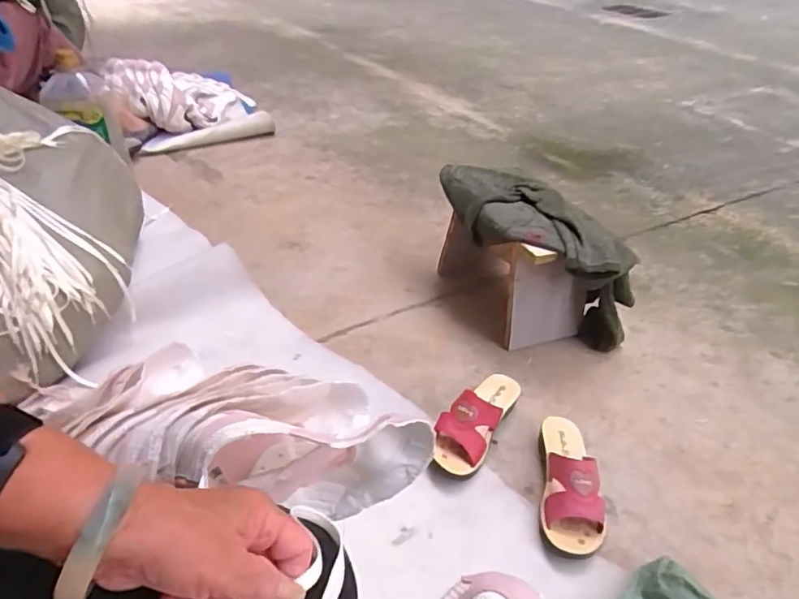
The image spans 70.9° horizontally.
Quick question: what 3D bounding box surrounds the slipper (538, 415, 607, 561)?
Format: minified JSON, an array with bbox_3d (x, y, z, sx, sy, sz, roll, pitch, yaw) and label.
[{"bbox_3d":[0.249,0.257,0.815,0.079,0.083,0.214,8,39,8],"label":"slipper"}]

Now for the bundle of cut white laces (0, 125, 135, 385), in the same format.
[{"bbox_3d":[-0.658,-0.142,0.913,0.323,0.078,0.533,-29,80,-36],"label":"bundle of cut white laces"}]

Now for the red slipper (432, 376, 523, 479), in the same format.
[{"bbox_3d":[0.123,0.185,0.903,0.083,0.080,0.221,21,42,23],"label":"red slipper"}]

